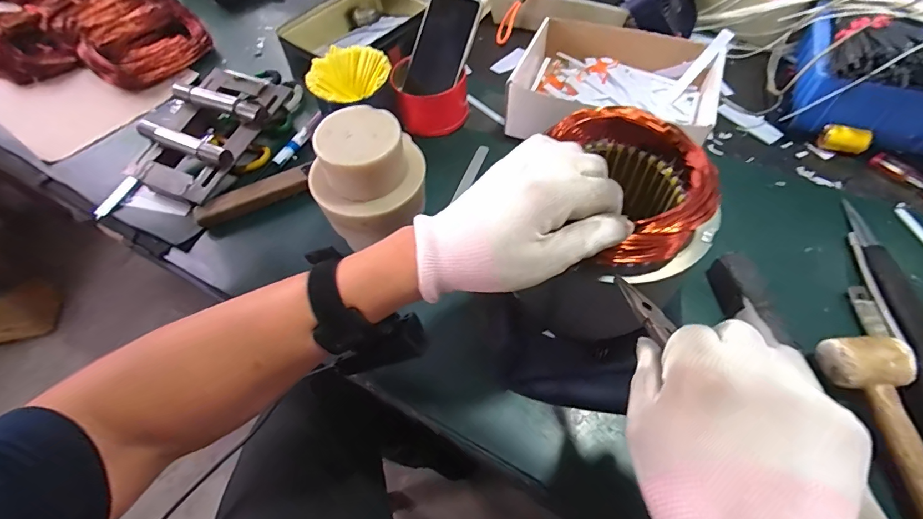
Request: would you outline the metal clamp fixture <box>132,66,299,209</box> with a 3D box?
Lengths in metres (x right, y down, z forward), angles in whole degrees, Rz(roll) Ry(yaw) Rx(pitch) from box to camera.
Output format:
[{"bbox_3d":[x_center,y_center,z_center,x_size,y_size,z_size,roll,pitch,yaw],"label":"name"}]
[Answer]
[{"bbox_3d":[-0.329,-0.170,0.563,0.141,0.057,0.200,19,62,15],"label":"metal clamp fixture"}]

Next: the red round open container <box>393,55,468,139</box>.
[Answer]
[{"bbox_3d":[-0.042,-0.228,0.595,0.102,0.058,0.091,-7,59,0],"label":"red round open container"}]

